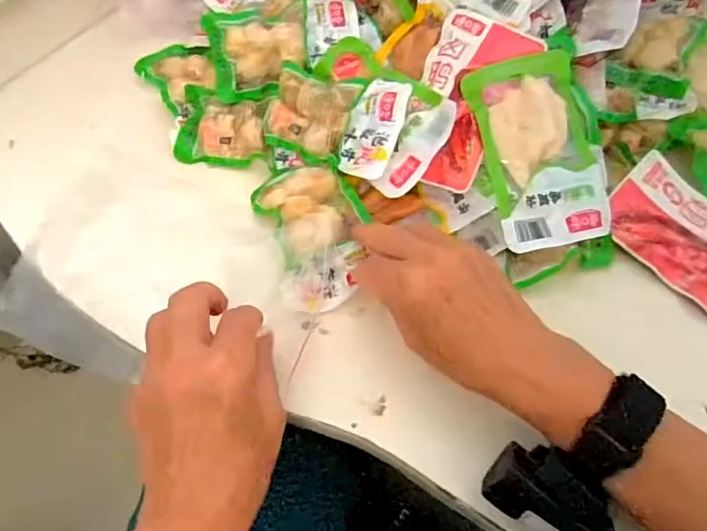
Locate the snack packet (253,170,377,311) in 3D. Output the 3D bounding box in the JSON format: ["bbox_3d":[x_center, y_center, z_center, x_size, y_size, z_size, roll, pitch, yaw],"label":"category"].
[{"bbox_3d":[-0.027,-0.027,0.403,0.072,0.026,0.114,-16,61,-11],"label":"snack packet"}]

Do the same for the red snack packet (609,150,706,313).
[{"bbox_3d":[0.253,-0.014,0.411,0.075,0.015,0.137,-43,79,-8],"label":"red snack packet"}]

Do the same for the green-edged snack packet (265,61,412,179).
[{"bbox_3d":[-0.017,-0.116,0.433,0.114,0.015,0.076,19,84,18],"label":"green-edged snack packet"}]

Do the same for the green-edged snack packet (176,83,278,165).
[{"bbox_3d":[-0.106,-0.114,0.458,0.075,0.018,0.066,5,74,5],"label":"green-edged snack packet"}]

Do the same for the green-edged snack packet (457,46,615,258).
[{"bbox_3d":[0.137,-0.085,0.405,0.085,0.012,0.142,-11,82,-9],"label":"green-edged snack packet"}]

